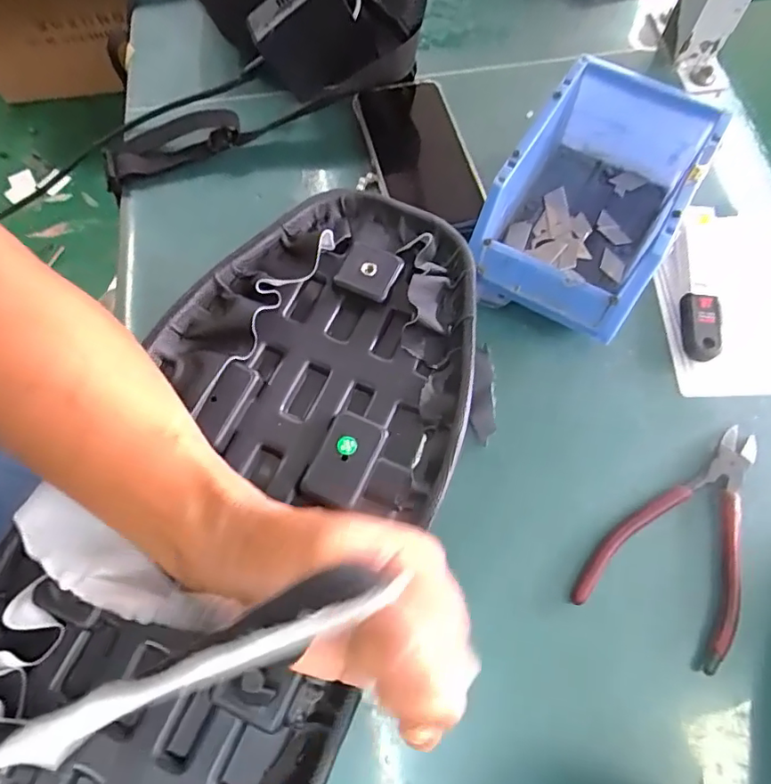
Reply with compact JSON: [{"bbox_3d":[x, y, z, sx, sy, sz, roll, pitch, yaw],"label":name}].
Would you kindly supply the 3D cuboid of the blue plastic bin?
[{"bbox_3d":[0.148,-0.137,0.394,0.113,0.074,0.180,29,71,13],"label":"blue plastic bin"}]

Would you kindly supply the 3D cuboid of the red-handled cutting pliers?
[{"bbox_3d":[0.194,0.090,0.340,0.086,0.014,0.156,36,73,15],"label":"red-handled cutting pliers"}]

